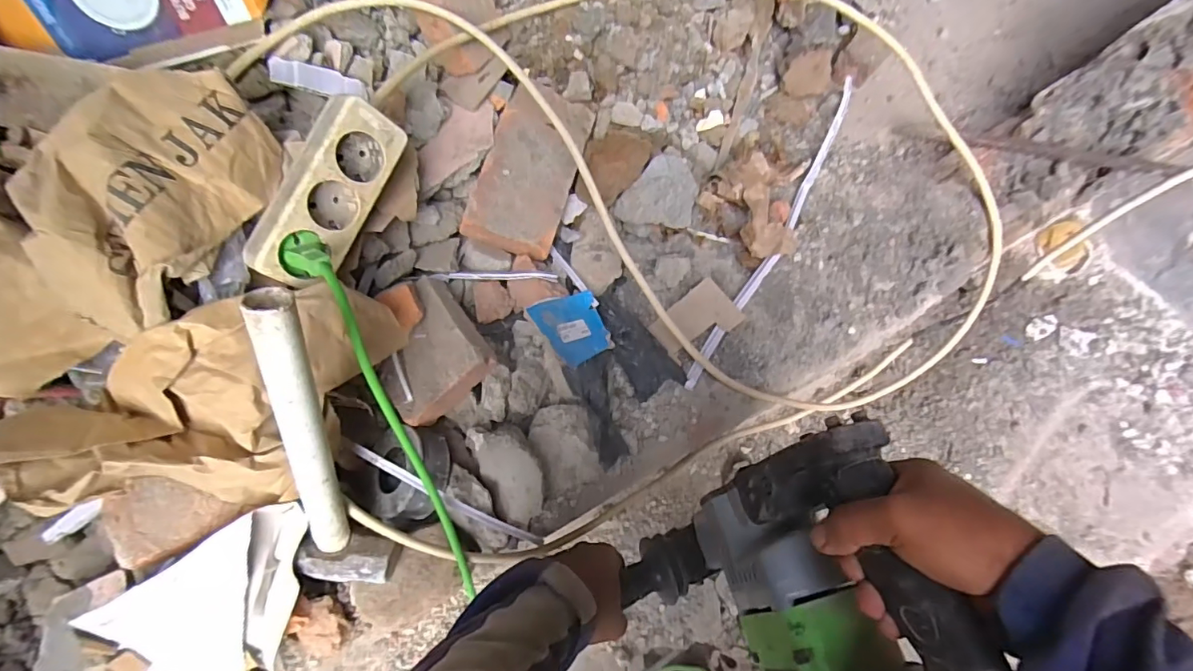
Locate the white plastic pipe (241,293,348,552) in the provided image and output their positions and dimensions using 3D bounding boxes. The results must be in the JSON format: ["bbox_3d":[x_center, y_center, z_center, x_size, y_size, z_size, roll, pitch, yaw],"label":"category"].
[{"bbox_3d":[-0.200,0.077,0.357,0.023,0.250,0.028,16,37,5],"label":"white plastic pipe"}]

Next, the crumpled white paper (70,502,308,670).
[{"bbox_3d":[-0.322,0.232,0.411,0.129,0.041,0.244,17,111,-30],"label":"crumpled white paper"}]

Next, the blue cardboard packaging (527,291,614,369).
[{"bbox_3d":[-0.024,-0.009,0.548,0.086,0.007,0.075,-27,82,-45],"label":"blue cardboard packaging"}]

